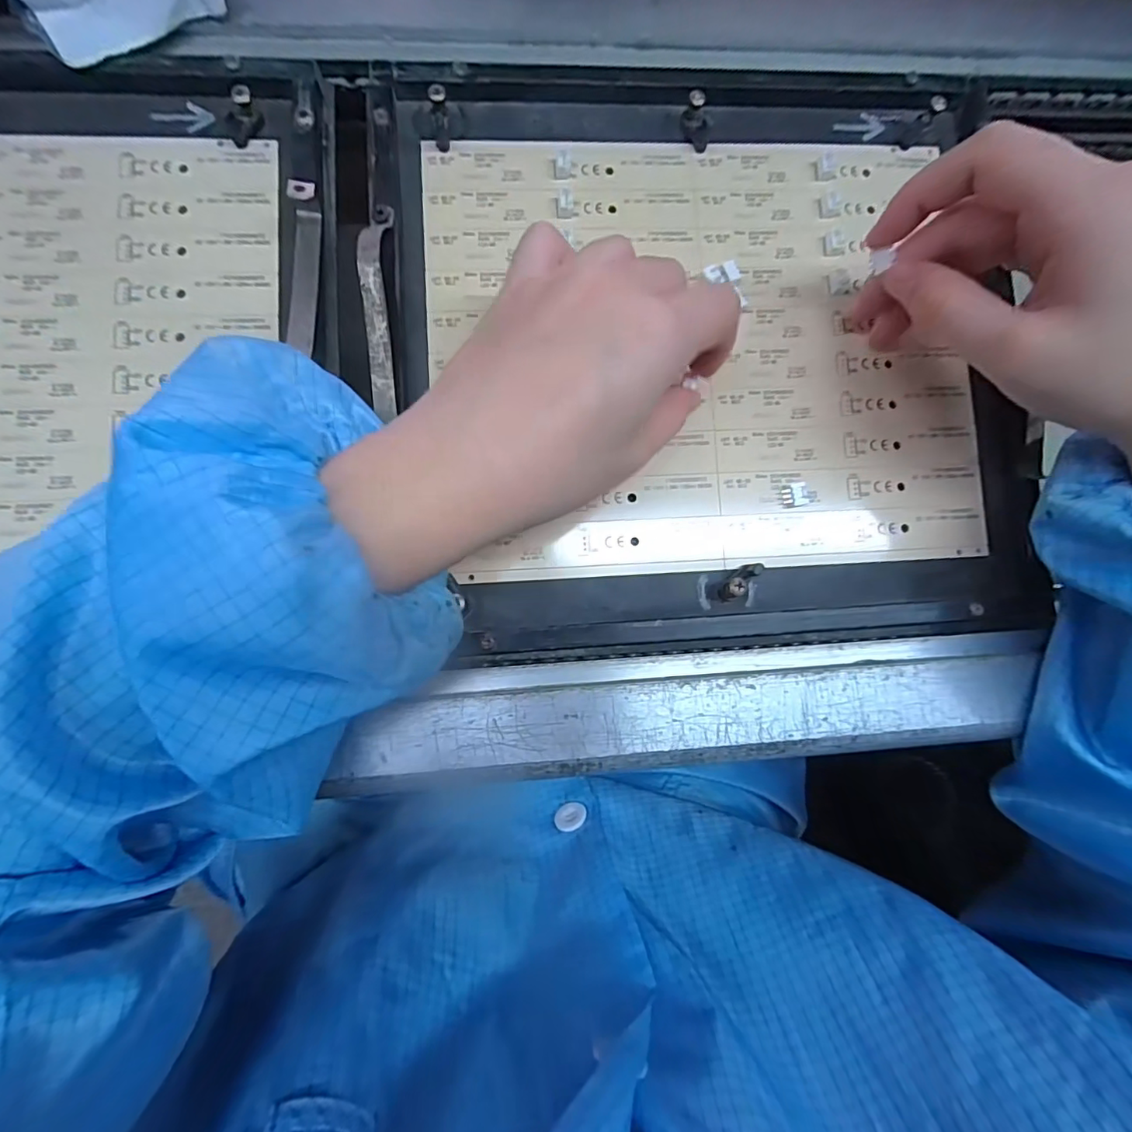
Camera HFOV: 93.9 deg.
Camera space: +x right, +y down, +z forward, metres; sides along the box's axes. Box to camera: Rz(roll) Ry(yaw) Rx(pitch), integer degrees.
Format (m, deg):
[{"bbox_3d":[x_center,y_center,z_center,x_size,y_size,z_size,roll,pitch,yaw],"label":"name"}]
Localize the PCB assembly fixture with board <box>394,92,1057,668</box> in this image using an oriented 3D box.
[{"bbox_3d":[0.069,-0.095,0.248,0.283,0.013,0.263,-3,86,-4],"label":"PCB assembly fixture with board"}]

